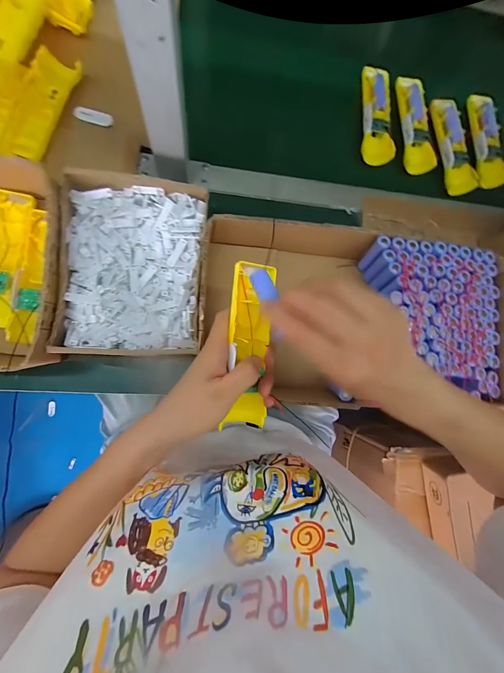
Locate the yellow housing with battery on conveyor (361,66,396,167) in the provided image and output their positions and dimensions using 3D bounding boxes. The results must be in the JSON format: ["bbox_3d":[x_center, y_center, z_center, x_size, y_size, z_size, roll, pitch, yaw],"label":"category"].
[{"bbox_3d":[0.203,-0.355,0.466,0.049,0.019,0.160,4,84,-8],"label":"yellow housing with battery on conveyor"}]

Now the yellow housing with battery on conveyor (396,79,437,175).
[{"bbox_3d":[0.269,-0.347,0.476,0.047,0.022,0.155,-6,86,-9],"label":"yellow housing with battery on conveyor"}]

